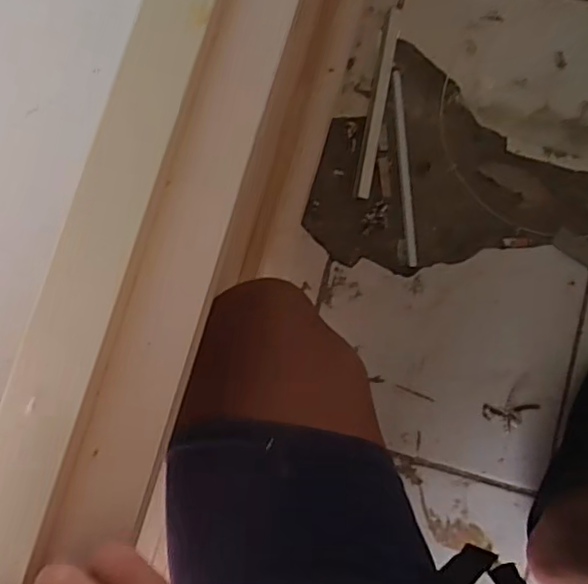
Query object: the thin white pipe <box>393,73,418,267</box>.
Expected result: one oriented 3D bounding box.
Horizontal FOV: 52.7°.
[{"bbox_3d":[0.137,-0.154,0.735,0.012,0.005,0.246,-3,83,1],"label":"thin white pipe"}]

